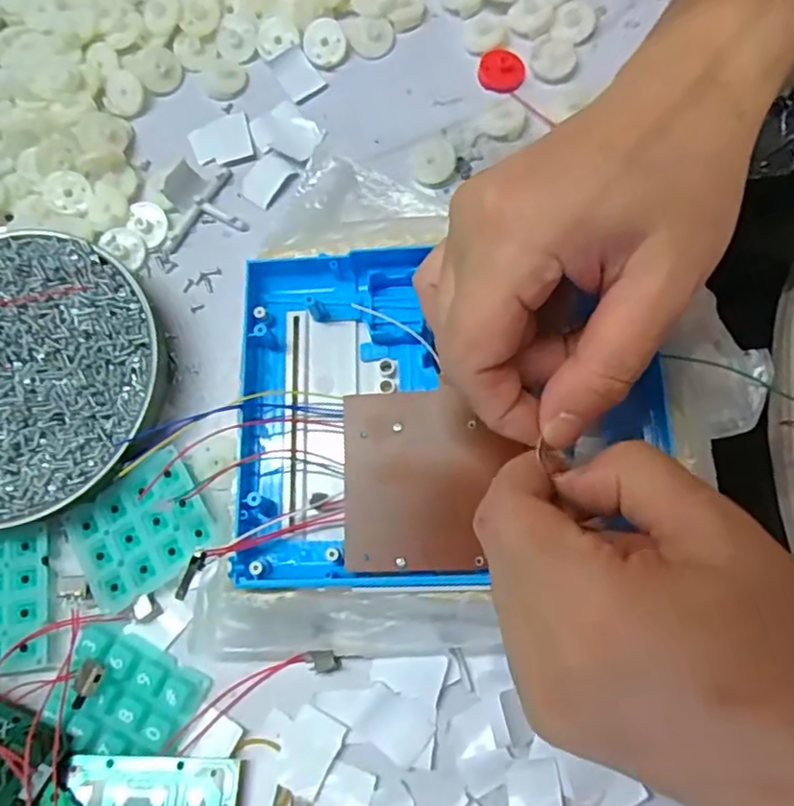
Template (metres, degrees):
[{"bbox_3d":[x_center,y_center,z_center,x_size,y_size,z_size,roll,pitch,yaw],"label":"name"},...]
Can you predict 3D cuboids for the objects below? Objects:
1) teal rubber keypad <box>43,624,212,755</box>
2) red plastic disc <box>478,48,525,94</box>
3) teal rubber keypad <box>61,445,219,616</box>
[{"bbox_3d":[-0.110,0.120,0.259,0.056,0.013,0.042,19,73,3],"label":"teal rubber keypad"},{"bbox_3d":[0.054,-0.171,0.329,0.023,0.007,0.021,-1,75,4],"label":"red plastic disc"},{"bbox_3d":[-0.111,0.054,0.277,0.059,0.007,0.048,-33,75,-5],"label":"teal rubber keypad"}]

